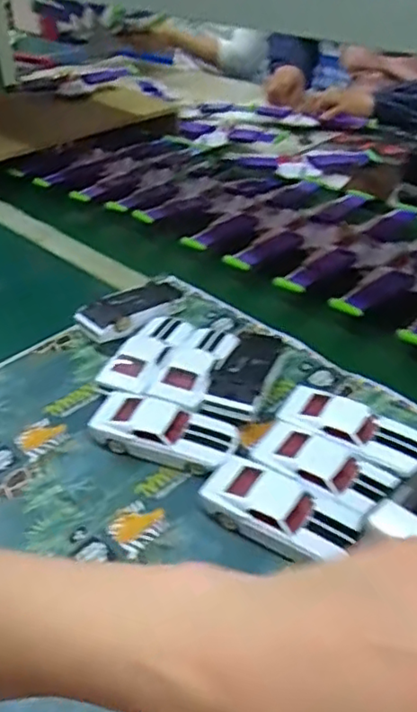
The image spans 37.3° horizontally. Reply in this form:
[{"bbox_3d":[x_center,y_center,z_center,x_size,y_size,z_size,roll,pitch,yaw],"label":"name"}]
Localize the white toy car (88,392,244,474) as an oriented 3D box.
[{"bbox_3d":[-0.039,0.070,0.557,0.129,0.031,0.053,12,39,16],"label":"white toy car"}]

